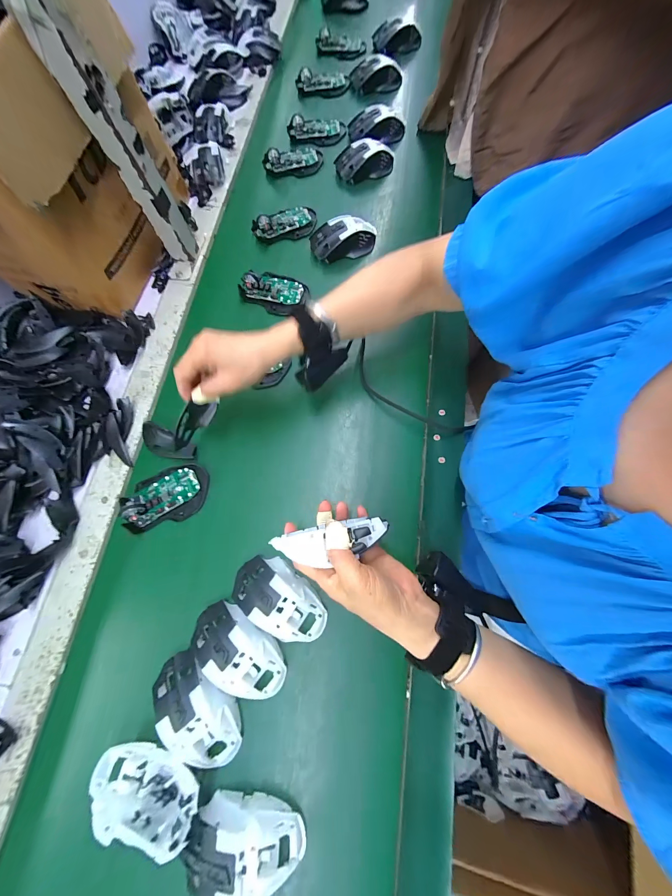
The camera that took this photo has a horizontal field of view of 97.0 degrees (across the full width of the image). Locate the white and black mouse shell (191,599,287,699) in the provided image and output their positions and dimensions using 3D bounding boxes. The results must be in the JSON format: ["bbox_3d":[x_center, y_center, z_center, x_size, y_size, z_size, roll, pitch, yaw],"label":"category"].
[{"bbox_3d":[-0.106,0.223,0.333,0.113,0.040,0.067,32,78,13],"label":"white and black mouse shell"}]

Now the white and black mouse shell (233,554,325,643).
[{"bbox_3d":[-0.064,0.174,0.342,0.117,0.030,0.069,32,78,13],"label":"white and black mouse shell"}]

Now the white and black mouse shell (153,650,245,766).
[{"bbox_3d":[-0.148,0.279,0.317,0.113,0.033,0.064,38,79,14],"label":"white and black mouse shell"}]

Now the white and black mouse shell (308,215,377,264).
[{"bbox_3d":[0.012,-0.356,0.504,0.111,0.042,0.067,-14,72,0],"label":"white and black mouse shell"}]

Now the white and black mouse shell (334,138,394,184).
[{"bbox_3d":[0.056,-0.547,0.563,0.113,0.035,0.066,-14,72,0],"label":"white and black mouse shell"}]

